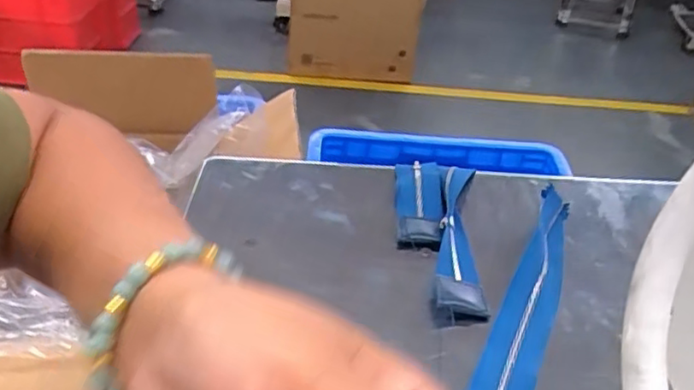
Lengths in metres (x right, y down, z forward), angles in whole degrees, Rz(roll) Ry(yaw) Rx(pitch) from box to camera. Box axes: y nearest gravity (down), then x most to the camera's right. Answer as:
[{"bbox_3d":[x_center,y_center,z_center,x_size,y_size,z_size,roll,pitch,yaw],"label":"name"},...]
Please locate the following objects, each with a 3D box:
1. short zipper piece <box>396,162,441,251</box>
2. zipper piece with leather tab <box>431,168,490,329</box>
[{"bbox_3d":[0.053,0.002,0.465,0.032,0.009,0.098,4,38,-1],"label":"short zipper piece"},{"bbox_3d":[0.080,0.027,0.435,0.032,0.012,0.168,9,38,5],"label":"zipper piece with leather tab"}]

